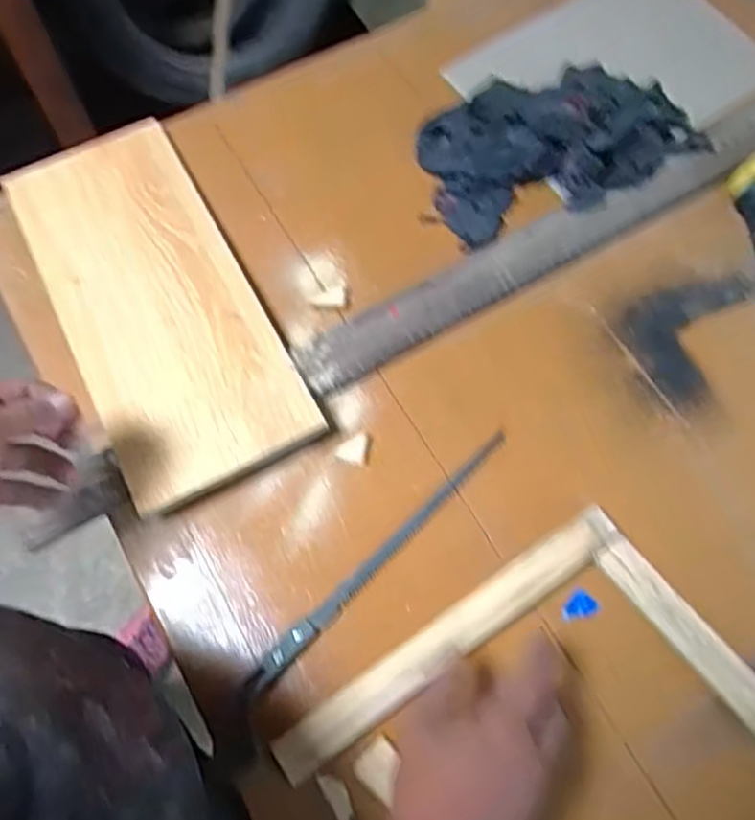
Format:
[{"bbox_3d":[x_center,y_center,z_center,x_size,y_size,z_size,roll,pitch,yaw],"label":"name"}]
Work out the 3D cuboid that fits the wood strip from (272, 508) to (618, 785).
[{"bbox_3d":[0.056,0.168,0.516,0.295,0.019,0.032,-32,70,-13],"label":"wood strip"}]

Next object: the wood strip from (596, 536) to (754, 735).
[{"bbox_3d":[0.233,0.169,0.515,0.033,0.013,0.177,-37,71,-14],"label":"wood strip"}]

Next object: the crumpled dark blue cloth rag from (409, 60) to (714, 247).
[{"bbox_3d":[0.175,-0.269,0.664,0.264,0.072,0.173,-17,67,-7],"label":"crumpled dark blue cloth rag"}]

